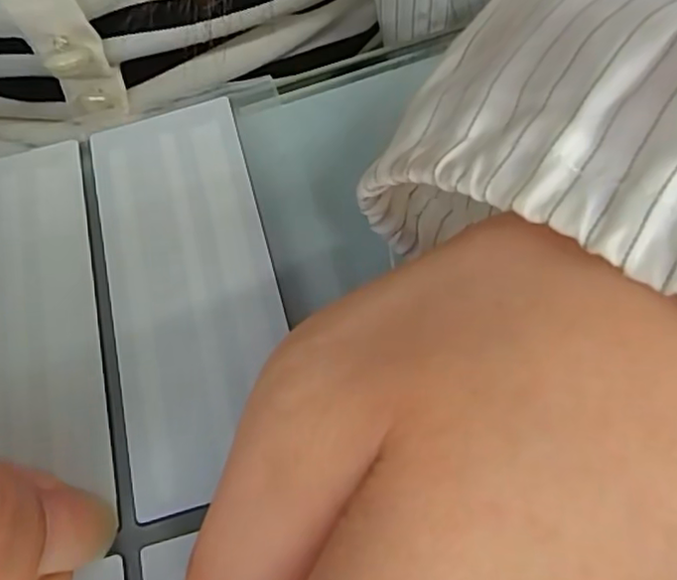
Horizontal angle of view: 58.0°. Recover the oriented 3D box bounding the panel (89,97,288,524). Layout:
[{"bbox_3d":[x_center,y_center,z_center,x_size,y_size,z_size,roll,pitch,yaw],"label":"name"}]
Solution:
[{"bbox_3d":[-0.032,-0.002,0.131,0.035,0.004,0.090,-15,63,-4],"label":"panel"}]

